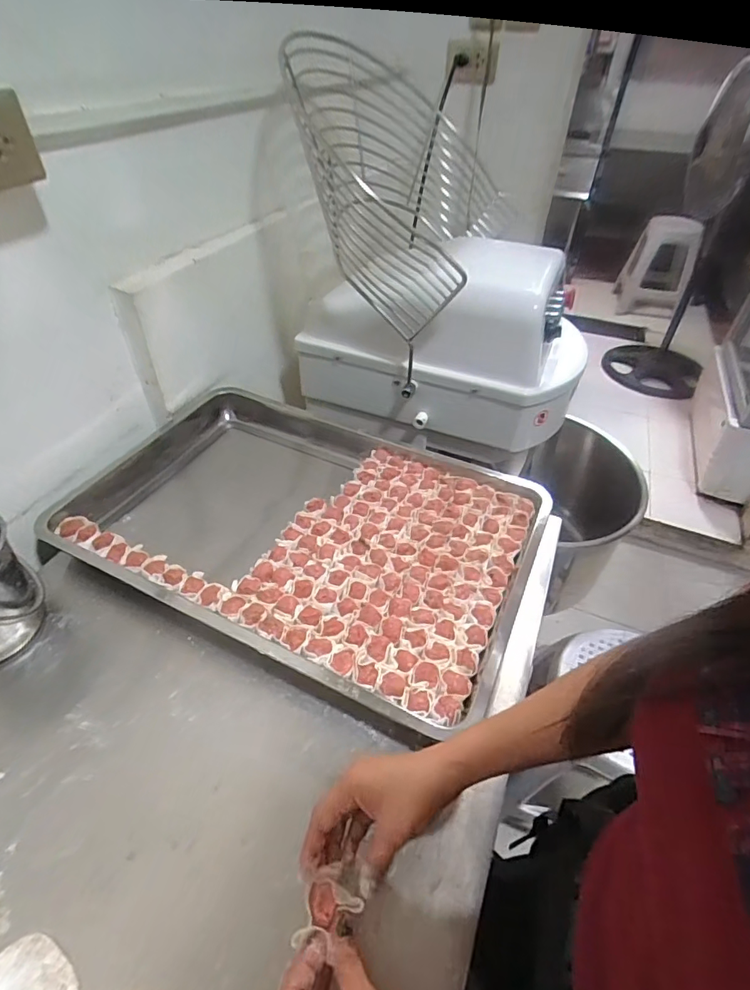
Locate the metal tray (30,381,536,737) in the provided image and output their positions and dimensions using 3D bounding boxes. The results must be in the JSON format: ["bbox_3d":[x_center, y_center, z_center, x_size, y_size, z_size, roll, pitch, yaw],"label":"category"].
[{"bbox_3d":[-0.105,0.032,0.679,0.612,0.070,0.397,20,45,17],"label":"metal tray"}]

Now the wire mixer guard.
[{"bbox_3d":[0.046,-0.559,0.871,0.387,0.323,0.523,2,44,1],"label":"wire mixer guard"}]

